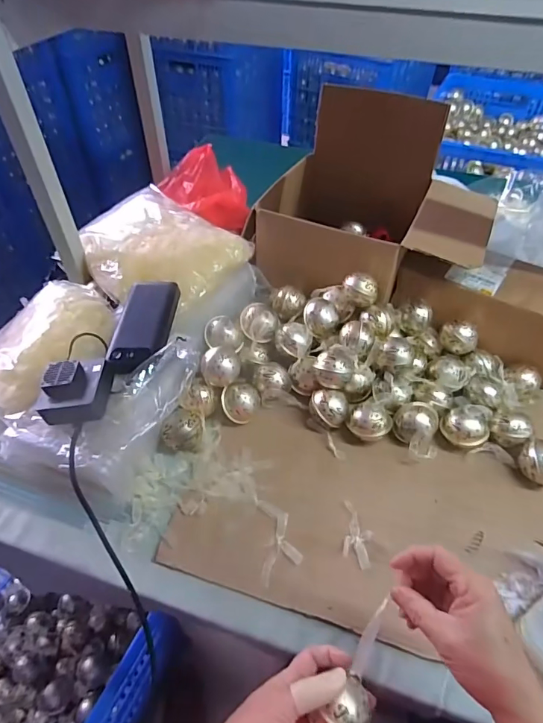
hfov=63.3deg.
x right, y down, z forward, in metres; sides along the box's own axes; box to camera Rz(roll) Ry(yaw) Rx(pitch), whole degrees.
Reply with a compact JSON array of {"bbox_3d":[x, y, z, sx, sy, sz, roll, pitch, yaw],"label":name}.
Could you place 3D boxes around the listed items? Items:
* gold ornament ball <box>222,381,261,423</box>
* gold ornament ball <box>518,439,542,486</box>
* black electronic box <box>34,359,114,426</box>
[{"bbox_3d":[-0.043,0.058,0.617,0.054,0.046,0.051,-4,49,-4],"label":"gold ornament ball"},{"bbox_3d":[0.341,0.129,0.559,0.045,0.045,0.050,-33,57,-26],"label":"gold ornament ball"},{"bbox_3d":[-0.238,0.035,0.538,0.074,0.047,0.084,0,49,-1],"label":"black electronic box"}]

